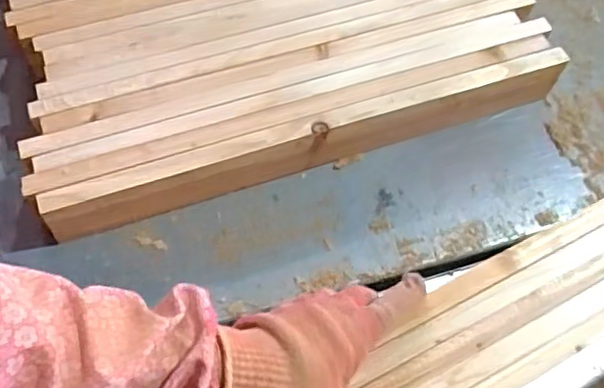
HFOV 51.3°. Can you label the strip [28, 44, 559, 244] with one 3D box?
[{"bbox_3d":[0.020,-0.050,0.578,0.491,0.067,0.023,-18,67,-11],"label":"strip"}]

